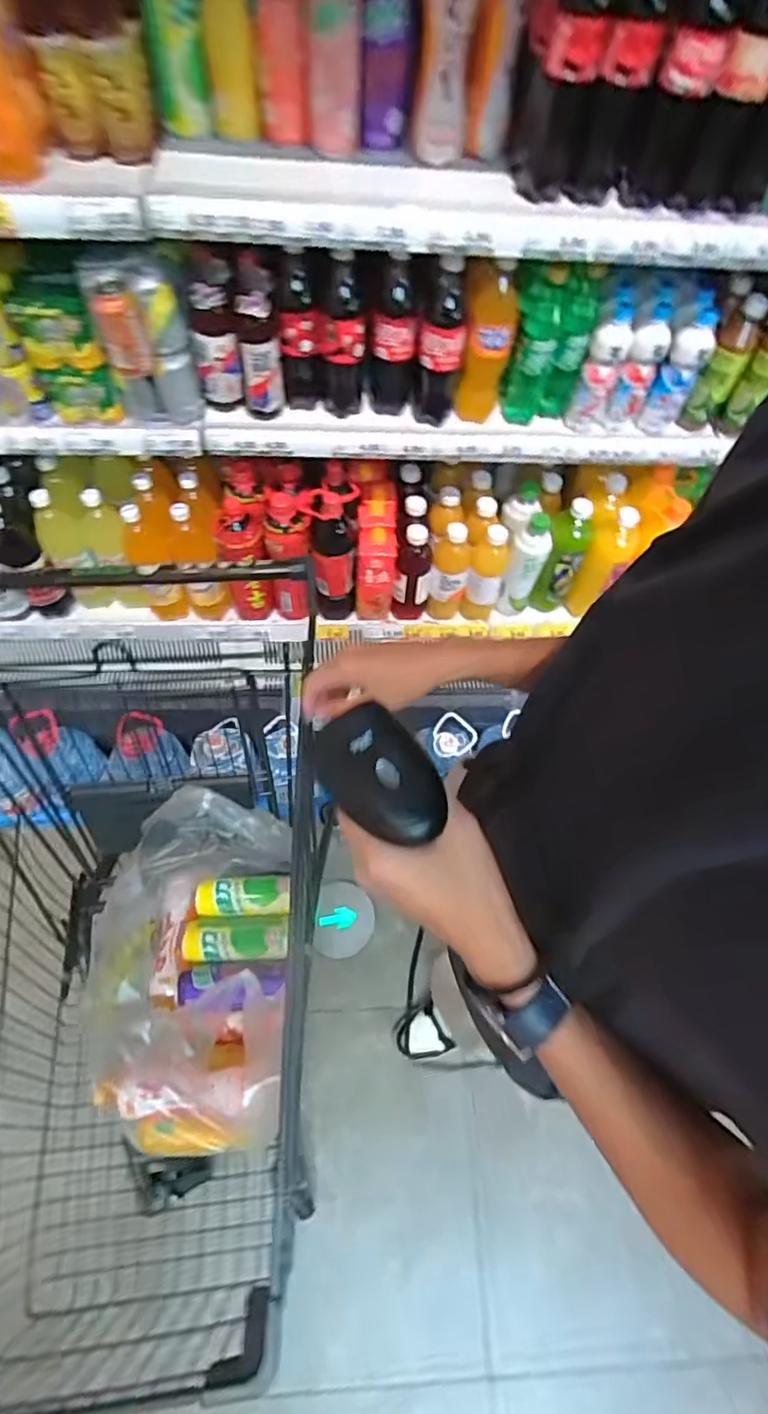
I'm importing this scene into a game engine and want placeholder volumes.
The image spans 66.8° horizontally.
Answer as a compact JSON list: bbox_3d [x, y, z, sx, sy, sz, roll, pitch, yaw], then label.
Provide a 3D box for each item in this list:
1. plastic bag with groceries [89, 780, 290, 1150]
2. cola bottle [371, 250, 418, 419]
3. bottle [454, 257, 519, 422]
[{"bbox_3d":[-0.261,0.358,0.800,0.236,0.236,0.416,-2,61,-4],"label":"plastic bag with groceries"},{"bbox_3d":[0.015,-0.577,0.919,0.069,0.259,0.077,5,60,0],"label":"cola bottle"},{"bbox_3d":[0.166,-0.586,0.948,0.082,0.257,0.072,14,61,4],"label":"bottle"}]

